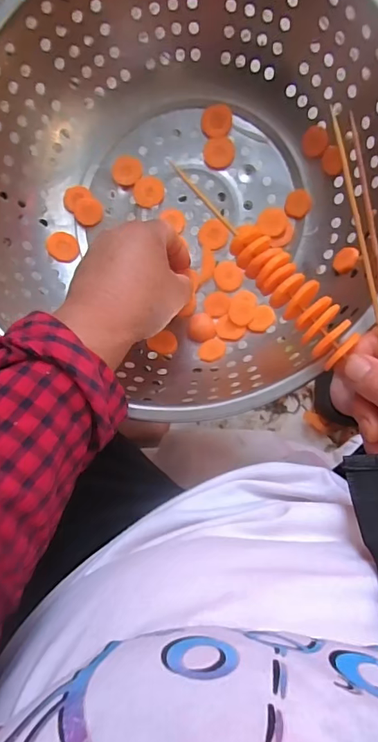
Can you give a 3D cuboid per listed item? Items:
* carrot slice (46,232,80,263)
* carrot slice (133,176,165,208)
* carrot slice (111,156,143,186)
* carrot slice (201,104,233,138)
[{"bbox_3d":[-0.112,-0.110,0.407,0.028,0.004,0.025,-1,96,-30],"label":"carrot slice"},{"bbox_3d":[-0.036,-0.159,0.405,0.027,0.008,0.027,0,90,8],"label":"carrot slice"},{"bbox_3d":[-0.056,-0.179,0.408,0.027,0.006,0.027,0,90,8],"label":"carrot slice"},{"bbox_3d":[0.024,-0.217,0.398,0.026,0.006,0.025,-2,90,8],"label":"carrot slice"}]

